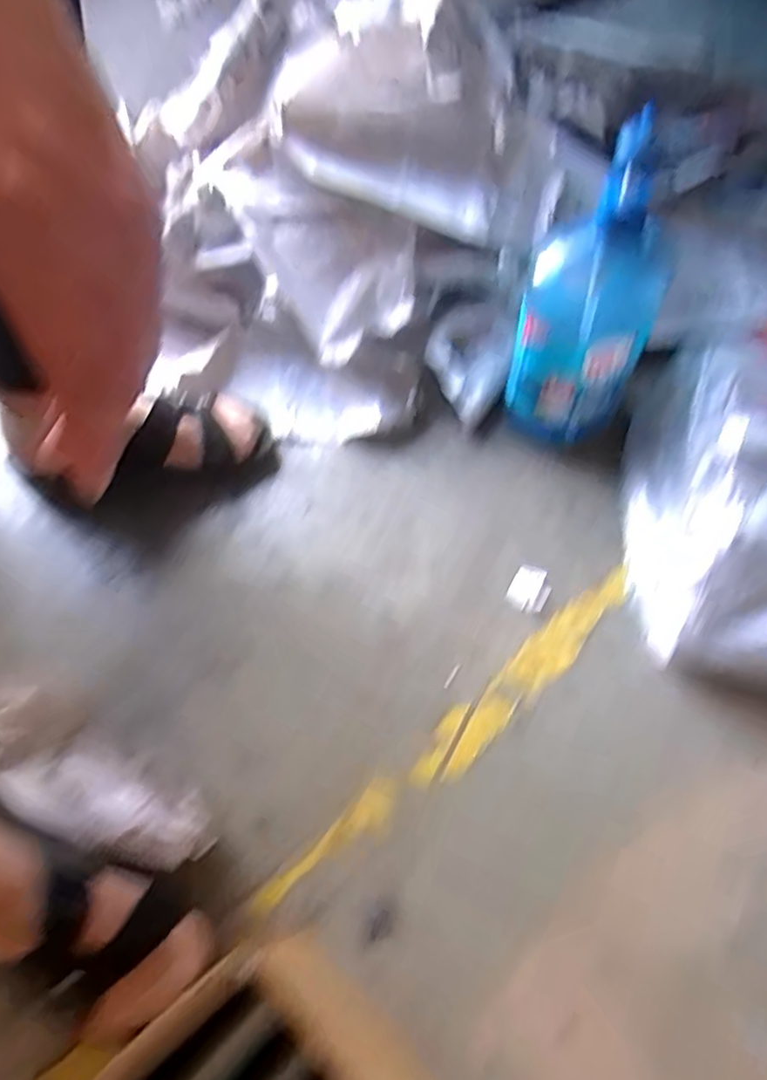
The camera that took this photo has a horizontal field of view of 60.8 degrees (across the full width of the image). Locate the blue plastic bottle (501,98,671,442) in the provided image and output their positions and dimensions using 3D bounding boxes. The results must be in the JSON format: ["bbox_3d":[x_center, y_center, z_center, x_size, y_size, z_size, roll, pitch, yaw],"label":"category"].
[{"bbox_3d":[0.168,-0.187,0.535,0.103,0.252,0.086,21,64,14],"label":"blue plastic bottle"}]

